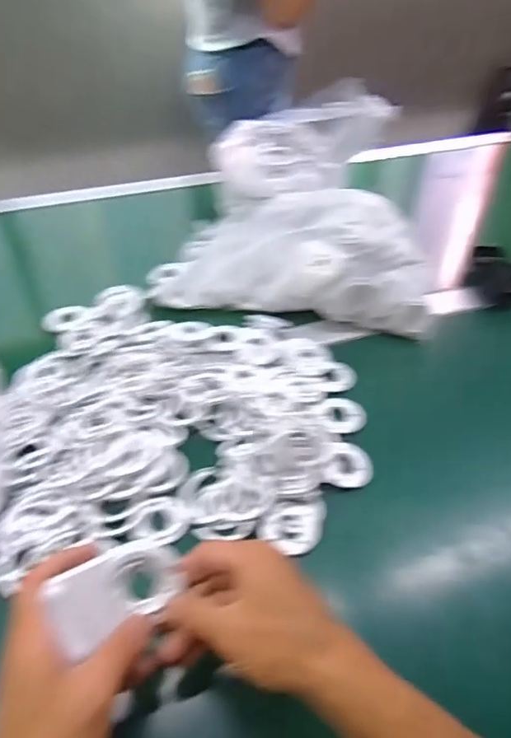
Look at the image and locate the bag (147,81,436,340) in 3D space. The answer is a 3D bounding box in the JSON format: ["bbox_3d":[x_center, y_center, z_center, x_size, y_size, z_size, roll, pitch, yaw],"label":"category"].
[{"bbox_3d":[0.064,-0.225,0.675,0.328,0.149,0.319,7,45,4],"label":"bag"}]

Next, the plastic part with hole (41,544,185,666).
[{"bbox_3d":[-0.090,0.144,0.332,0.079,0.008,0.048,-24,87,-25],"label":"plastic part with hole"}]

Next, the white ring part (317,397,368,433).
[{"bbox_3d":[0.089,0.047,0.519,0.050,0.008,0.041,-6,45,-9],"label":"white ring part"}]

